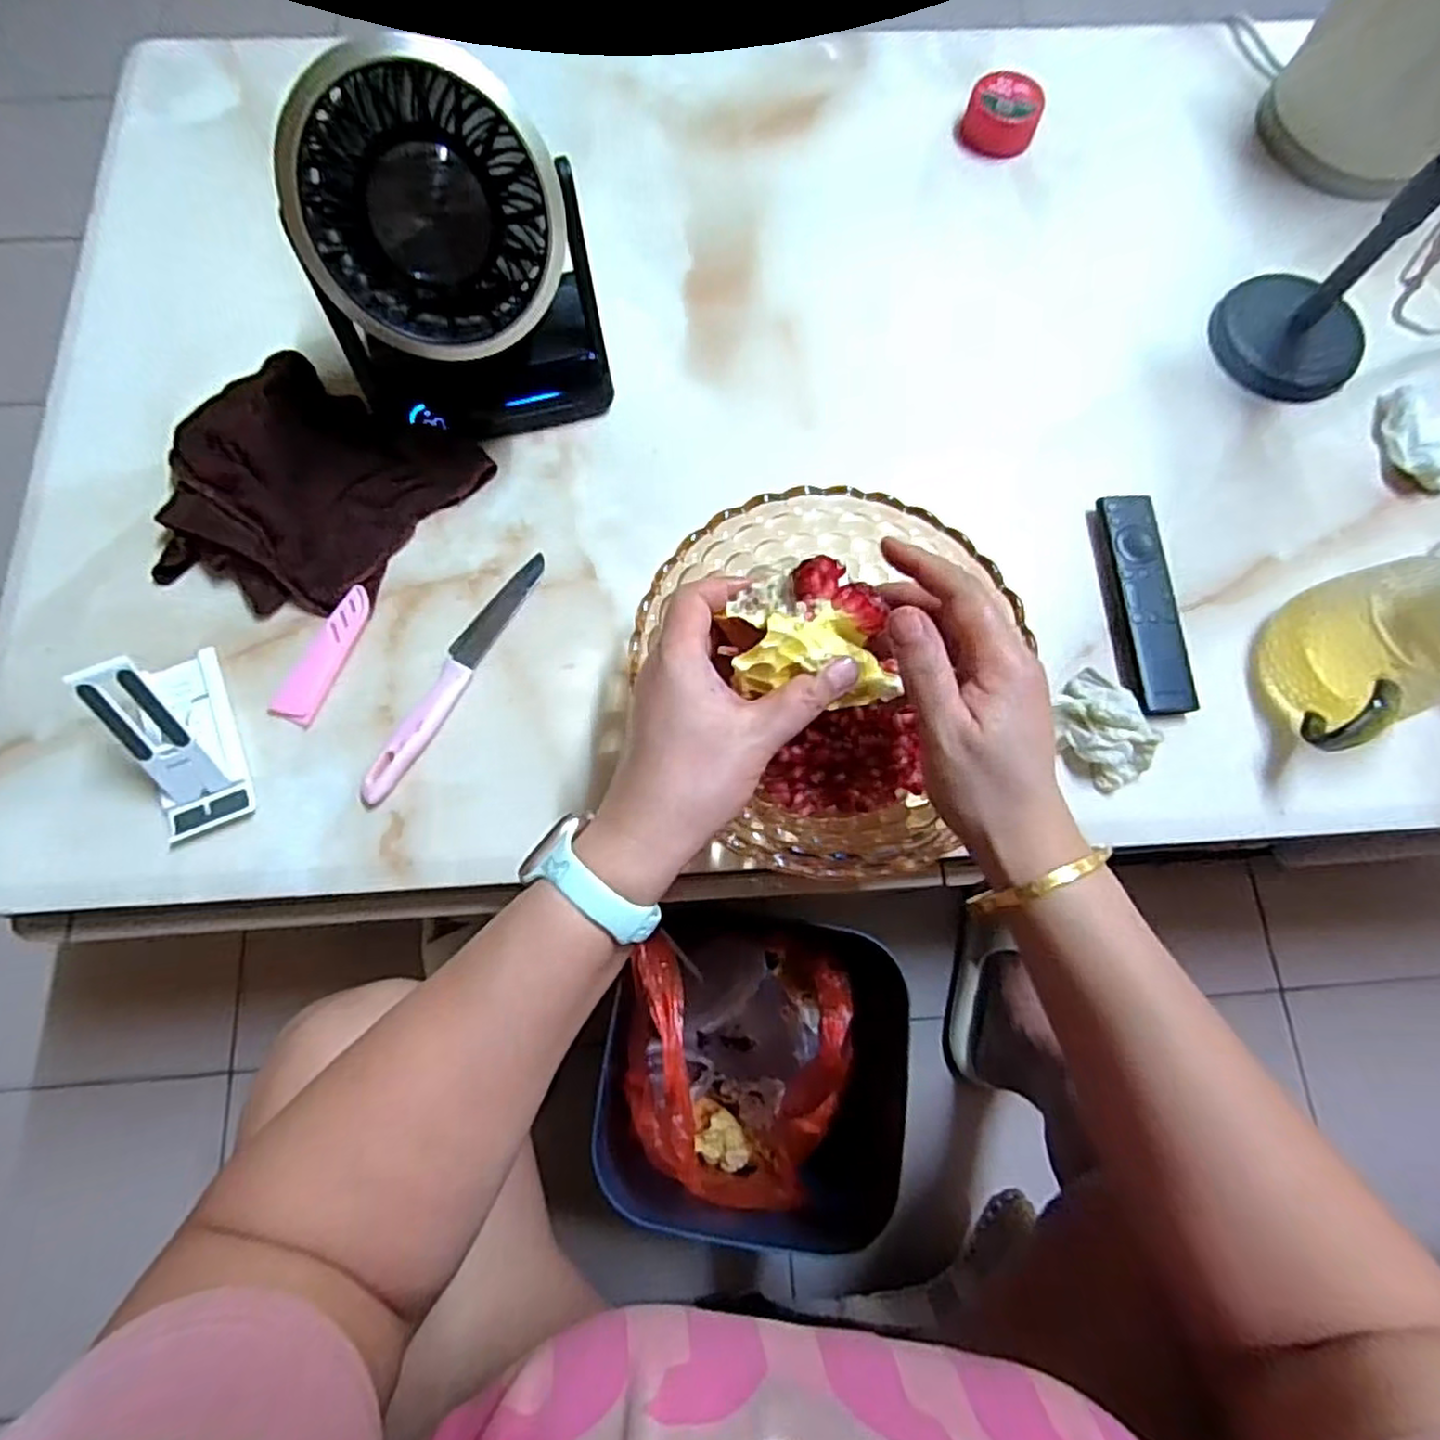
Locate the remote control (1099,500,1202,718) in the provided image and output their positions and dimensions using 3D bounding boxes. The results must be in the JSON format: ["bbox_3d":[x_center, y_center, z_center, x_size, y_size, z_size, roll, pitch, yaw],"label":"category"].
[{"bbox_3d":[0.290,-0.082,0.491,0.035,0.012,0.155,-4,74,-2],"label":"remote control"}]

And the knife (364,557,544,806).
[{"bbox_3d":[-0.174,-0.032,0.475,0.023,0.009,0.192,26,75,6],"label":"knife"}]

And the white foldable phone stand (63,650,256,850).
[{"bbox_3d":[-0.328,0.005,0.429,0.048,0.071,0.113,-15,75,-5],"label":"white foldable phone stand"}]

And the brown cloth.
[{"bbox_3d":[-0.288,-0.158,0.494,0.194,0.039,0.177,26,75,6],"label":"brown cloth"}]

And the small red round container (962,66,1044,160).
[{"bbox_3d":[0.239,-0.512,0.609,0.058,0.035,0.067,19,75,4],"label":"small red round container"}]

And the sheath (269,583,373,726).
[{"bbox_3d":[-0.261,-0.044,0.475,0.027,0.012,0.096,22,75,5],"label":"sheath"}]

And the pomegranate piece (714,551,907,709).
[{"bbox_3d":[0.041,-0.042,0.352,0.080,0.057,0.063,-1,74,-1],"label":"pomegranate piece"}]

